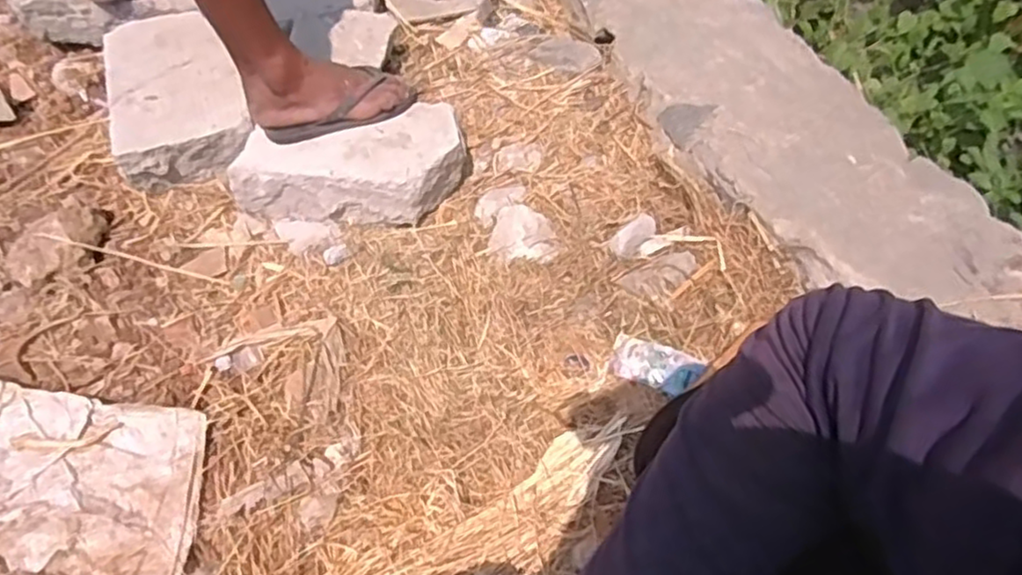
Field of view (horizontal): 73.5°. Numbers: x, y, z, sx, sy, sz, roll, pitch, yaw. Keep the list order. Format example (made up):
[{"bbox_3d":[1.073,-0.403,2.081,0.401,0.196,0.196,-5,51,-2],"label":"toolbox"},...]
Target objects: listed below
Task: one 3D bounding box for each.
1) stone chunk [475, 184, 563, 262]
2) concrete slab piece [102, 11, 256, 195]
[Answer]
[{"bbox_3d":[0.004,-0.097,1.003,0.094,0.032,0.184,-19,42,-12],"label":"stone chunk"},{"bbox_3d":[-0.534,-0.315,1.112,0.194,0.089,0.324,-18,56,-11],"label":"concrete slab piece"}]

